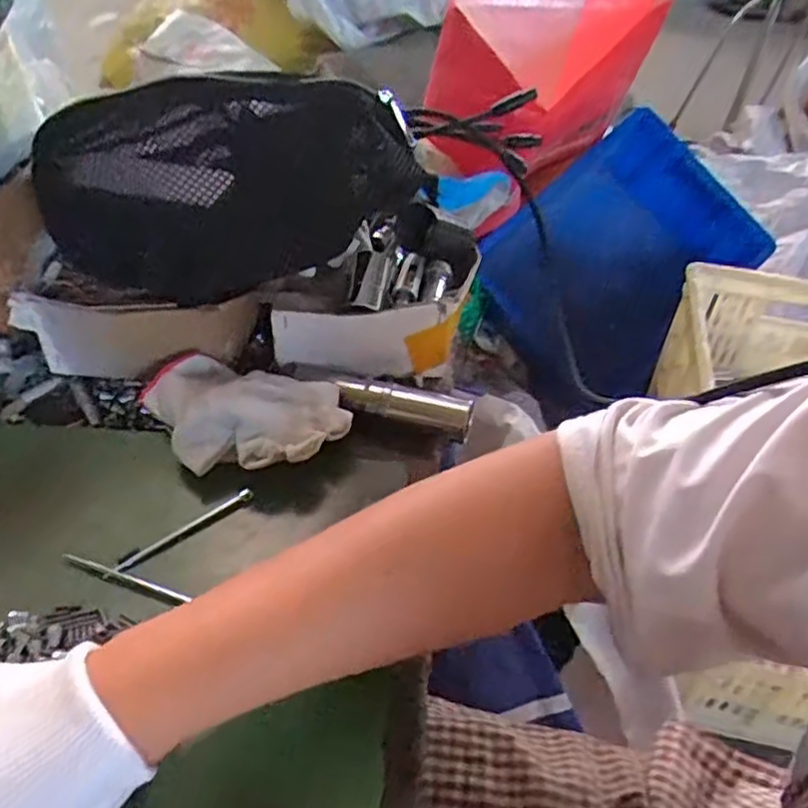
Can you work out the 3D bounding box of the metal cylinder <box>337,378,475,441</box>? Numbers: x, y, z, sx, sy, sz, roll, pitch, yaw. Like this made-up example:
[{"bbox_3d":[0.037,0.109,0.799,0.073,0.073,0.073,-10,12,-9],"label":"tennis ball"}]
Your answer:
[{"bbox_3d":[0.000,0.002,0.455,0.087,0.020,0.020,12,43,9],"label":"metal cylinder"}]

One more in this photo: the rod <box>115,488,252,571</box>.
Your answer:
[{"bbox_3d":[-0.122,0.068,0.392,0.082,0.006,0.006,-28,52,-31],"label":"rod"}]

